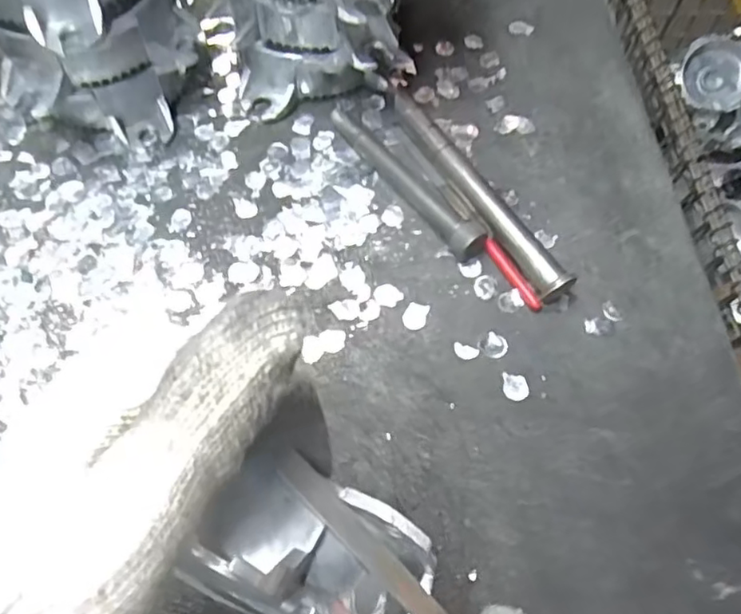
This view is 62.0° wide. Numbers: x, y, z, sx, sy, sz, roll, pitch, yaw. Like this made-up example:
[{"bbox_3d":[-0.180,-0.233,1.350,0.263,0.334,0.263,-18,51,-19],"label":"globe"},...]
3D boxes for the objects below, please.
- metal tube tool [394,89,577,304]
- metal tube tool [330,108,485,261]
[{"bbox_3d":[0.069,-0.078,0.414,0.019,0.021,0.182,-28,67,-13],"label":"metal tube tool"},{"bbox_3d":[0.025,-0.088,0.418,0.023,0.018,0.143,-34,69,-16],"label":"metal tube tool"}]

